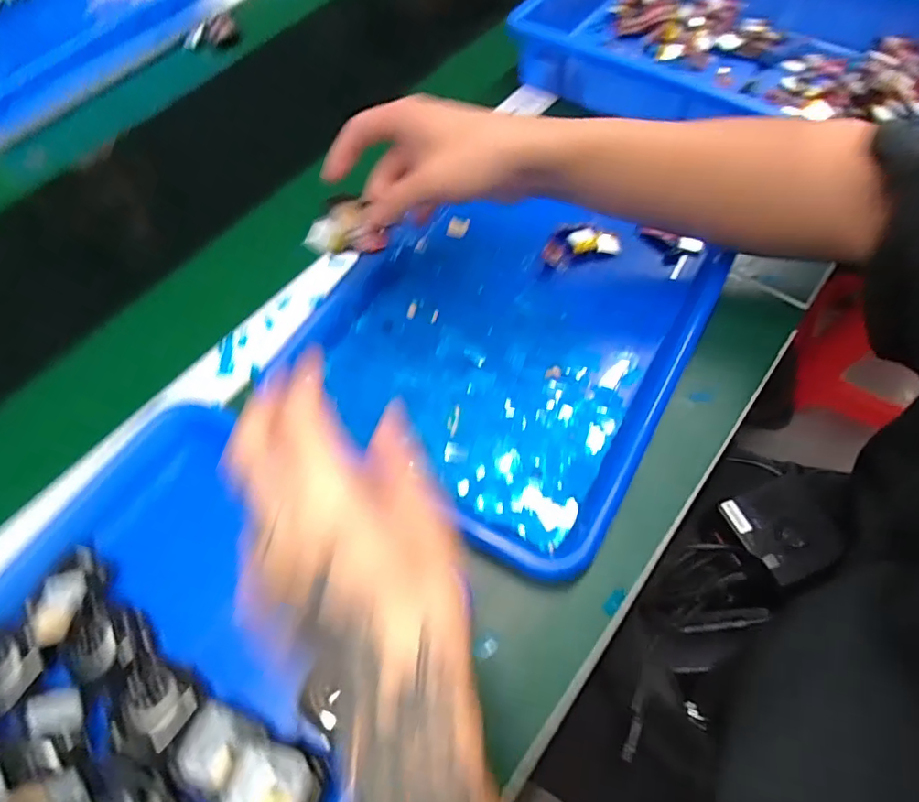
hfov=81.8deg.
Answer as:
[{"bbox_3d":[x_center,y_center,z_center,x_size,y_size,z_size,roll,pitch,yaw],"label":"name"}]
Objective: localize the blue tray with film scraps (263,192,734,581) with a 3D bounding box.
[{"bbox_3d":[0.030,-0.054,0.393,0.252,0.030,0.284,28,64,14],"label":"blue tray with film scraps"}]

